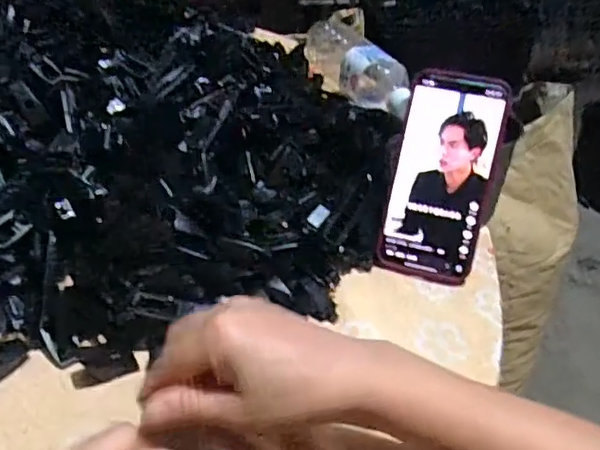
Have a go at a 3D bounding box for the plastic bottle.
[{"bbox_3d":[0.071,-0.199,0.731,0.069,0.071,0.217,-13,42,-18],"label":"plastic bottle"}]

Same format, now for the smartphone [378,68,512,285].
[{"bbox_3d":[0.115,-0.038,0.470,0.082,0.164,0.008,10,6,14],"label":"smartphone"}]

